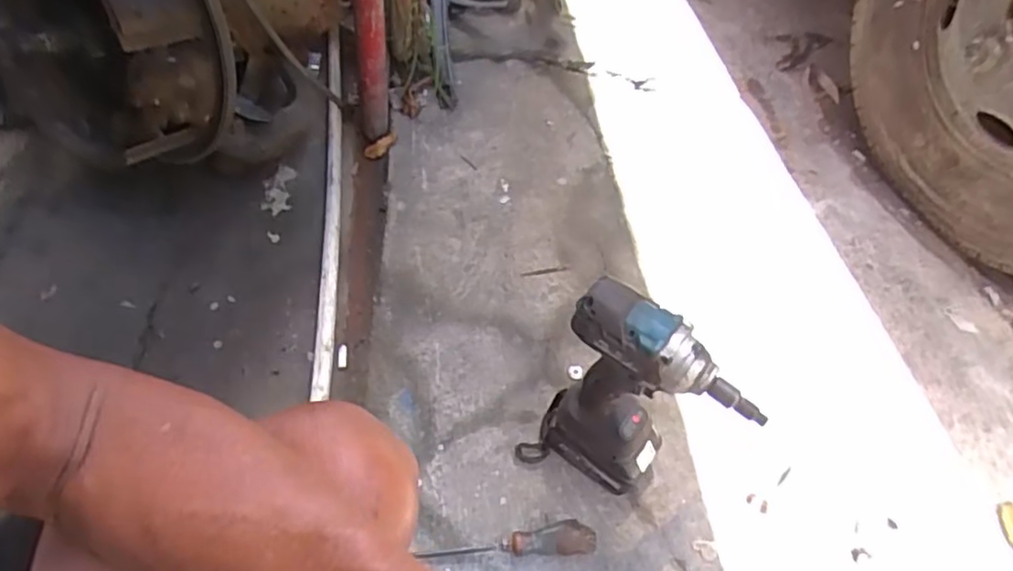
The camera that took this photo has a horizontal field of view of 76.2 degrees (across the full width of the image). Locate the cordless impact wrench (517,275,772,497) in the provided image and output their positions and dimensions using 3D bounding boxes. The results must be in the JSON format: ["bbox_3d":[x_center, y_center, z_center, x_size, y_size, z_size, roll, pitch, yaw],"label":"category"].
[{"bbox_3d":[0.127,0.119,0.646,0.183,0.252,0.075,19,52,8],"label":"cordless impact wrench"}]

